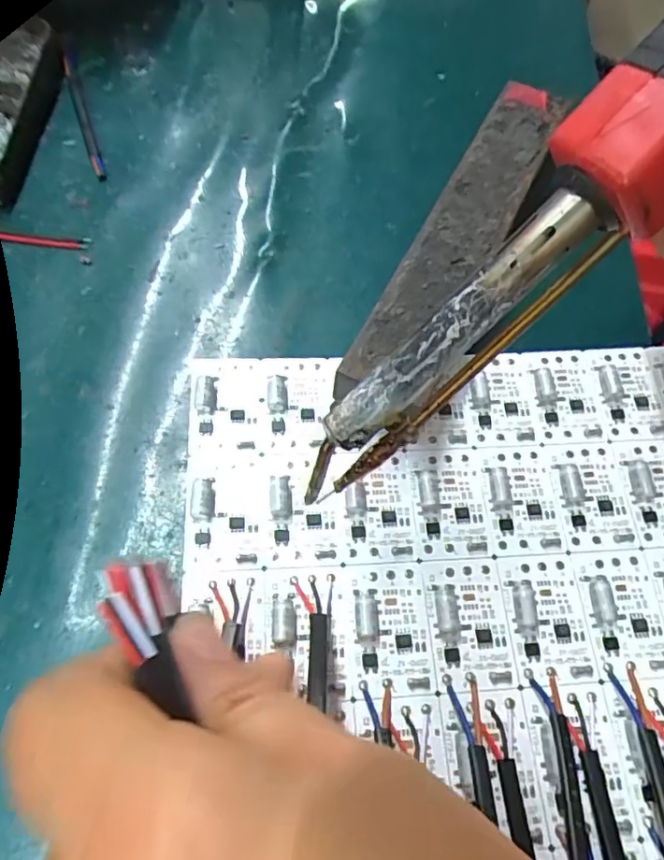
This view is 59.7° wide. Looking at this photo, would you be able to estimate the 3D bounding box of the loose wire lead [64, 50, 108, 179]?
[{"bbox_3d":[-0.117,-0.149,0.271,0.006,0.004,0.087,-17,68,-14],"label":"loose wire lead"}]

